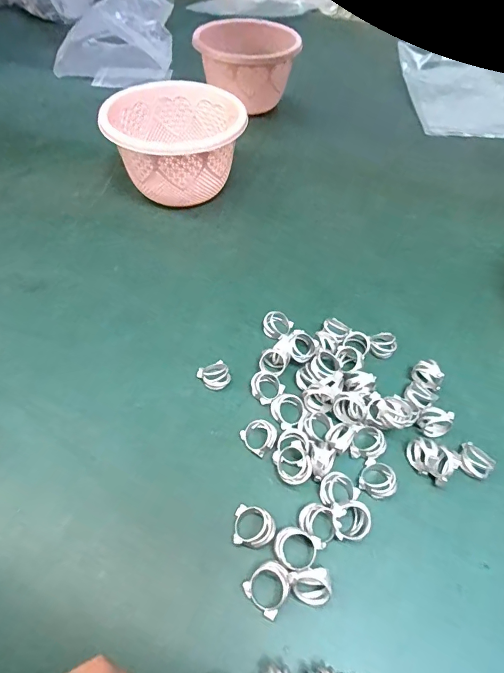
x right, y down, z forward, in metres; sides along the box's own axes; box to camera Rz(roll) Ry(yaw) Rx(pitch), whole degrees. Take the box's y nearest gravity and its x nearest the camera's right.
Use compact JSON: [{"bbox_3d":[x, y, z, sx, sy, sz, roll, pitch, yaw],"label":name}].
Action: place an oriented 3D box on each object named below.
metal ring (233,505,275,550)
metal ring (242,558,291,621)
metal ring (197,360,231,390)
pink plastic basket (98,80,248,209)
[{"bbox_3d":[0.002,0.119,0.252,0.026,0.010,0.023,11,54,6],"label":"metal ring"},{"bbox_3d":[0.010,0.144,0.233,0.023,0.012,0.024,36,60,22],"label":"metal ring"},{"bbox_3d":[-0.030,0.031,0.322,0.023,0.014,0.020,-23,58,-18],"label":"metal ring"},{"bbox_3d":[-0.083,-0.214,0.464,0.146,0.088,0.137,2,54,-1],"label":"pink plastic basket"}]

